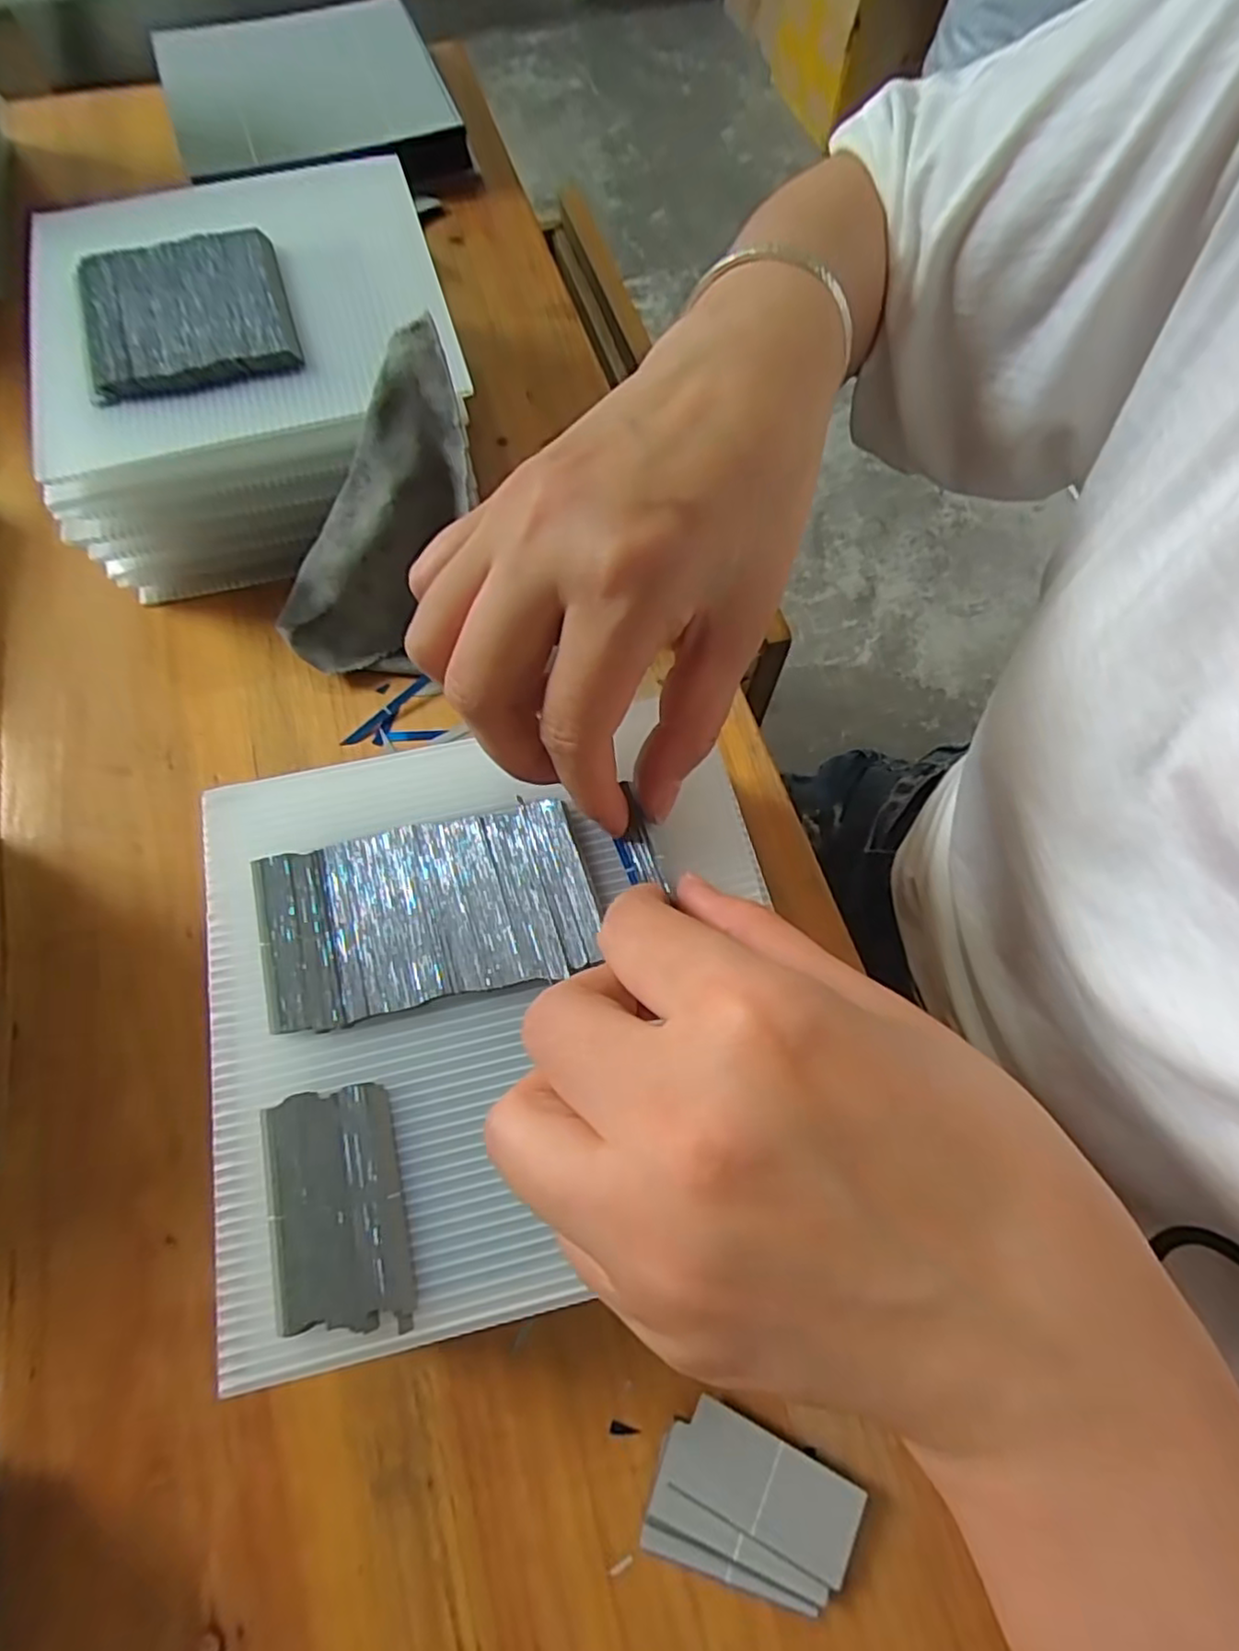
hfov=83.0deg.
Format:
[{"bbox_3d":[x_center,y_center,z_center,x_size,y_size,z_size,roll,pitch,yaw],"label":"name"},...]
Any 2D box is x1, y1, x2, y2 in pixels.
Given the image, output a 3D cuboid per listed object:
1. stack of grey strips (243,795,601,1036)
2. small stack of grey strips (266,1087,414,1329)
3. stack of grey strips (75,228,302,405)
[{"bbox_3d":[-0.057,0.025,0.205,0.094,0.007,0.052,-12,69,-7],"label":"stack of grey strips"},{"bbox_3d":[-0.072,0.097,0.178,0.032,0.004,0.056,-14,69,-7],"label":"small stack of grey strips"},{"bbox_3d":[-0.173,-0.205,0.280,0.076,0.010,0.082,-17,70,-8],"label":"stack of grey strips"}]

